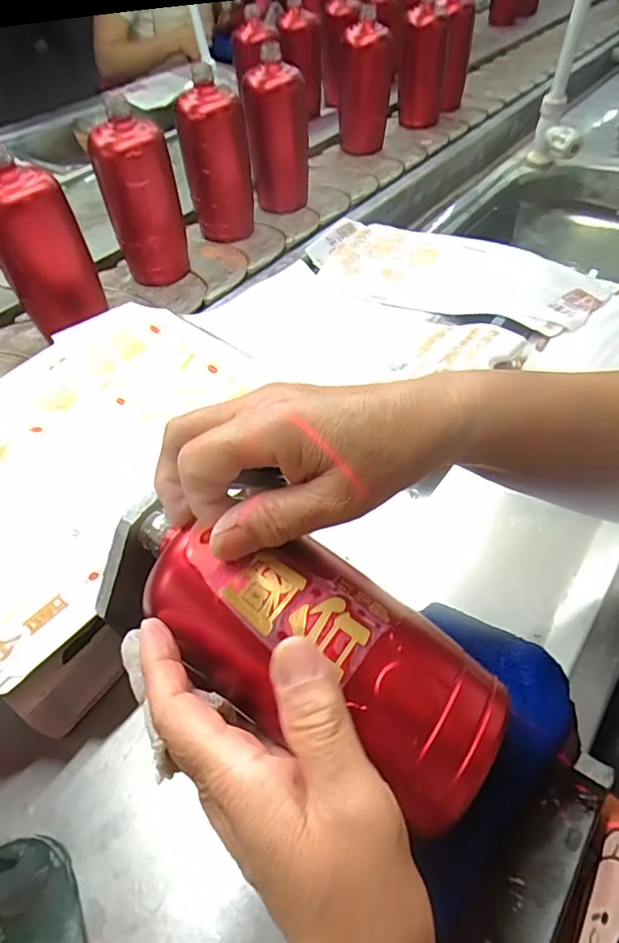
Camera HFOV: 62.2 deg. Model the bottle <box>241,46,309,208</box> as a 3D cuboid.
[{"bbox_3d":[-0.044,-0.474,0.728,0.086,0.163,0.071,-6,50,-1],"label":"bottle"}]

